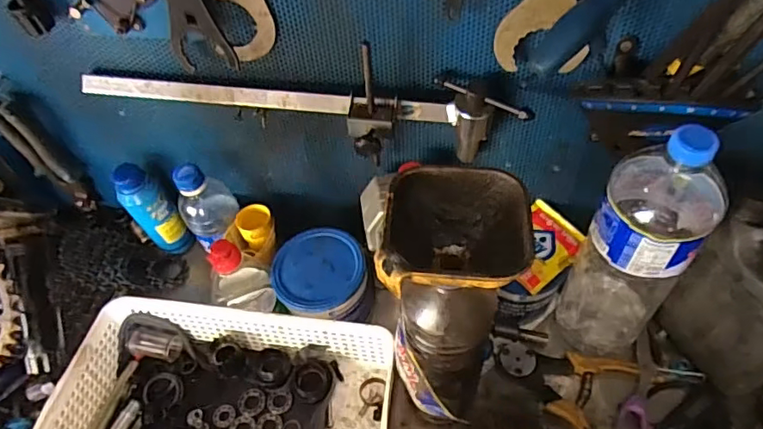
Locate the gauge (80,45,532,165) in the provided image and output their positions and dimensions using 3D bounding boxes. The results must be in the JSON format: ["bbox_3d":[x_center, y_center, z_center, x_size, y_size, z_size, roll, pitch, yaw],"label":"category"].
[{"bbox_3d":[-0.084,-0.097,0.510,0.424,0.125,0.058,2,52,7],"label":"gauge"}]

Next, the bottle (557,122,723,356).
[{"bbox_3d":[0.240,0.038,0.510,0.094,0.302,0.093,-39,59,-23],"label":"bottle"}]

